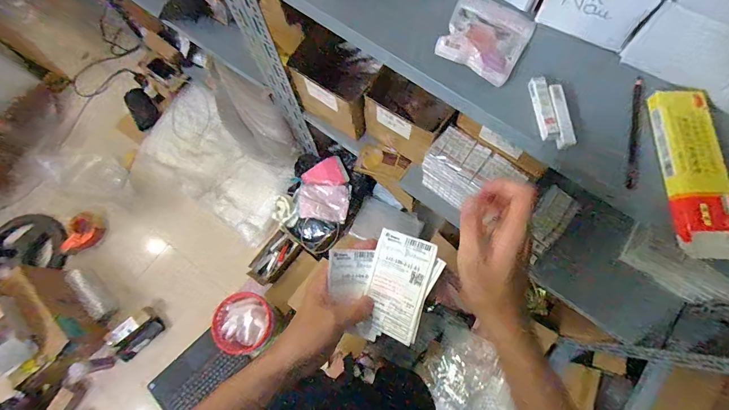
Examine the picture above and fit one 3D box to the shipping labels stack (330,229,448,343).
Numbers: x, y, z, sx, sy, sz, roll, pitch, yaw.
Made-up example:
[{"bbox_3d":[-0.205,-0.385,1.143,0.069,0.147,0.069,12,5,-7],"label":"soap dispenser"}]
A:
[{"bbox_3d":[0.017,0.095,0.432,0.122,0.057,0.128,22,76,7],"label":"shipping labels stack"}]

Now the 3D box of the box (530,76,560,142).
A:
[{"bbox_3d":[0.254,-0.139,0.508,0.025,0.012,0.094,-5,74,0],"label":"box"}]

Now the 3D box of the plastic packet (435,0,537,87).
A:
[{"bbox_3d":[0.188,-0.264,0.548,0.121,0.037,0.134,28,77,9],"label":"plastic packet"}]

